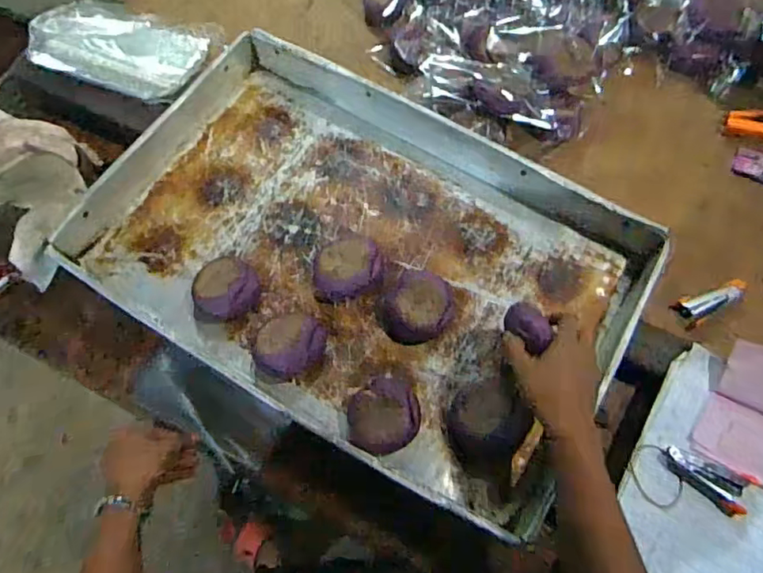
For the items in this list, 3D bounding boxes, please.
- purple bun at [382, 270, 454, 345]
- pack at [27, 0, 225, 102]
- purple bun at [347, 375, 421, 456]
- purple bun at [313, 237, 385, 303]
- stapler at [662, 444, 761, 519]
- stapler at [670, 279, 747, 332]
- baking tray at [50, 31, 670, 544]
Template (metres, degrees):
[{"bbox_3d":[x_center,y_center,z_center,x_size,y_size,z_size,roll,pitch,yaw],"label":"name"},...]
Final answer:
[{"bbox_3d":[0.045,0.025,0.679,0.076,0.032,0.087,43,74,14],"label":"purple bun"},{"bbox_3d":[-0.367,-0.353,0.828,0.258,0.042,0.152,15,69,4],"label":"pack"},{"bbox_3d":[0.002,0.142,0.624,0.082,0.040,0.076,0,69,-1],"label":"purple bun"},{"bbox_3d":[-0.043,-0.022,0.699,0.092,0.036,0.078,-8,69,-4],"label":"purple bun"},{"bbox_3d":[0.358,0.212,0.621,0.097,0.017,0.049,25,70,8],"label":"stapler"},{"bbox_3d":[0.433,0.019,0.751,0.100,0.033,0.042,-28,71,-12],"label":"stapler"},{"bbox_3d":[-0.027,-0.046,0.689,0.641,0.065,0.407,29,71,9],"label":"baking tray"}]

